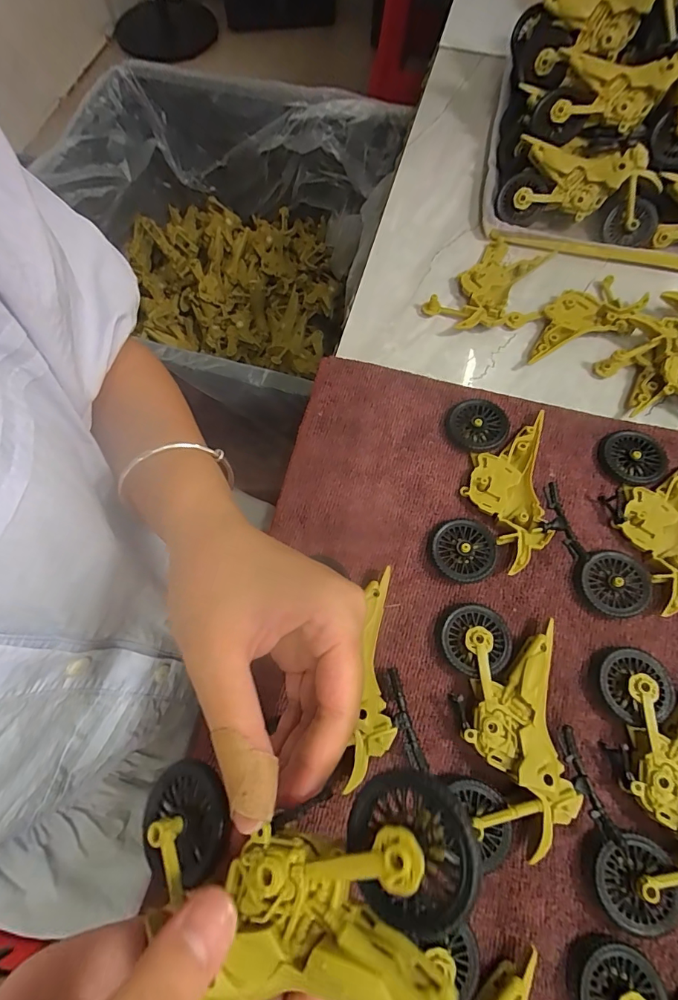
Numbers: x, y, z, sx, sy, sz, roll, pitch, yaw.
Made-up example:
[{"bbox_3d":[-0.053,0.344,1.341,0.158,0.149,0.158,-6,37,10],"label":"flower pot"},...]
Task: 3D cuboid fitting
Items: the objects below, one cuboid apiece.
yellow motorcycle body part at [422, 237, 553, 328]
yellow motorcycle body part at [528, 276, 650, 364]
[{"bbox_3d":[0.119,-0.157,0.326,0.065,0.013,0.102,40,74,13],"label":"yellow motorcycle body part"},{"bbox_3d":[0.169,-0.130,0.316,0.091,0.012,0.045,-18,70,-7],"label":"yellow motorcycle body part"}]

